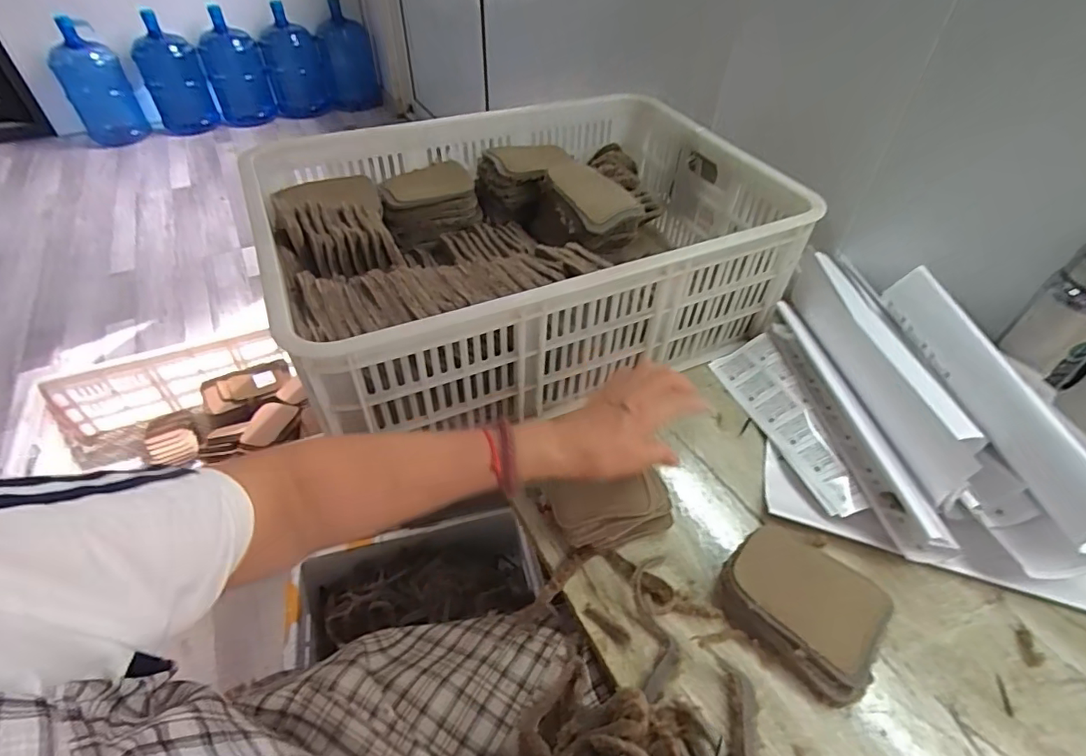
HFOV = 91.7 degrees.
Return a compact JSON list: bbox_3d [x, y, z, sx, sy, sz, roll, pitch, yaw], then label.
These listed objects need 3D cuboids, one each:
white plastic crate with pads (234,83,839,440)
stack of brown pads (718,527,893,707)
[{"bbox_3d":[-0.017,-0.188,0.702,0.612,0.166,0.458,-19,46,-18],"label":"white plastic crate with pads"},{"bbox_3d":[0.227,0.199,0.463,0.130,0.046,0.104,31,52,29],"label":"stack of brown pads"}]

